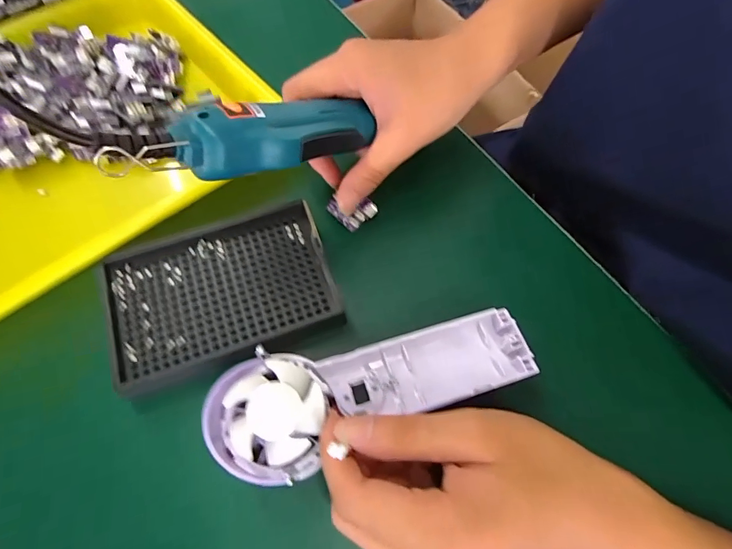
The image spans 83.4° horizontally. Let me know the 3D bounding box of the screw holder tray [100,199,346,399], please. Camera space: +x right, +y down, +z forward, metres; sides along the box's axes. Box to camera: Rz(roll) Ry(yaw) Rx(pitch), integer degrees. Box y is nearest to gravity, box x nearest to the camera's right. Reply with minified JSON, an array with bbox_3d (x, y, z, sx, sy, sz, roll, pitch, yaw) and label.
[{"bbox_3d":[-0.090,0.010,0.259,0.134,0.011,0.094,-18,66,-10],"label":"screw holder tray"}]

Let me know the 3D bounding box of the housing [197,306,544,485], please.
[{"bbox_3d":[0.006,0.060,0.224,0.176,0.027,0.060,-12,65,-16],"label":"housing"}]

